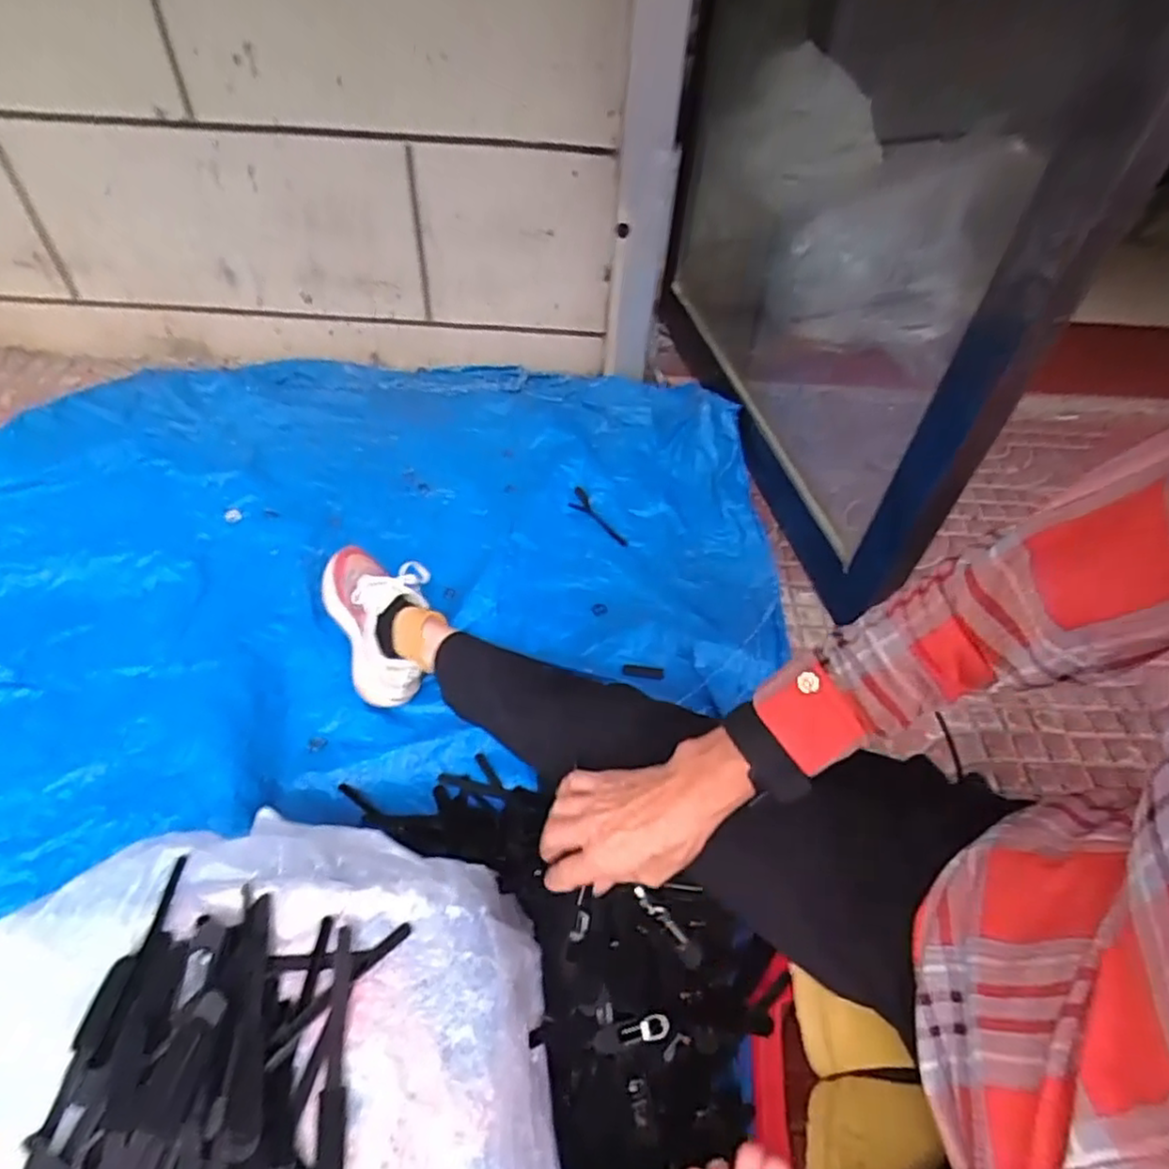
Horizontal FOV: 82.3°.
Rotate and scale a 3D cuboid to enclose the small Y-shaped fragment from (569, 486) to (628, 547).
[{"bbox_3d":[0.020,-0.108,1.100,0.043,0.007,0.135,-35,72,-27],"label":"small Y-shaped fragment"}]

